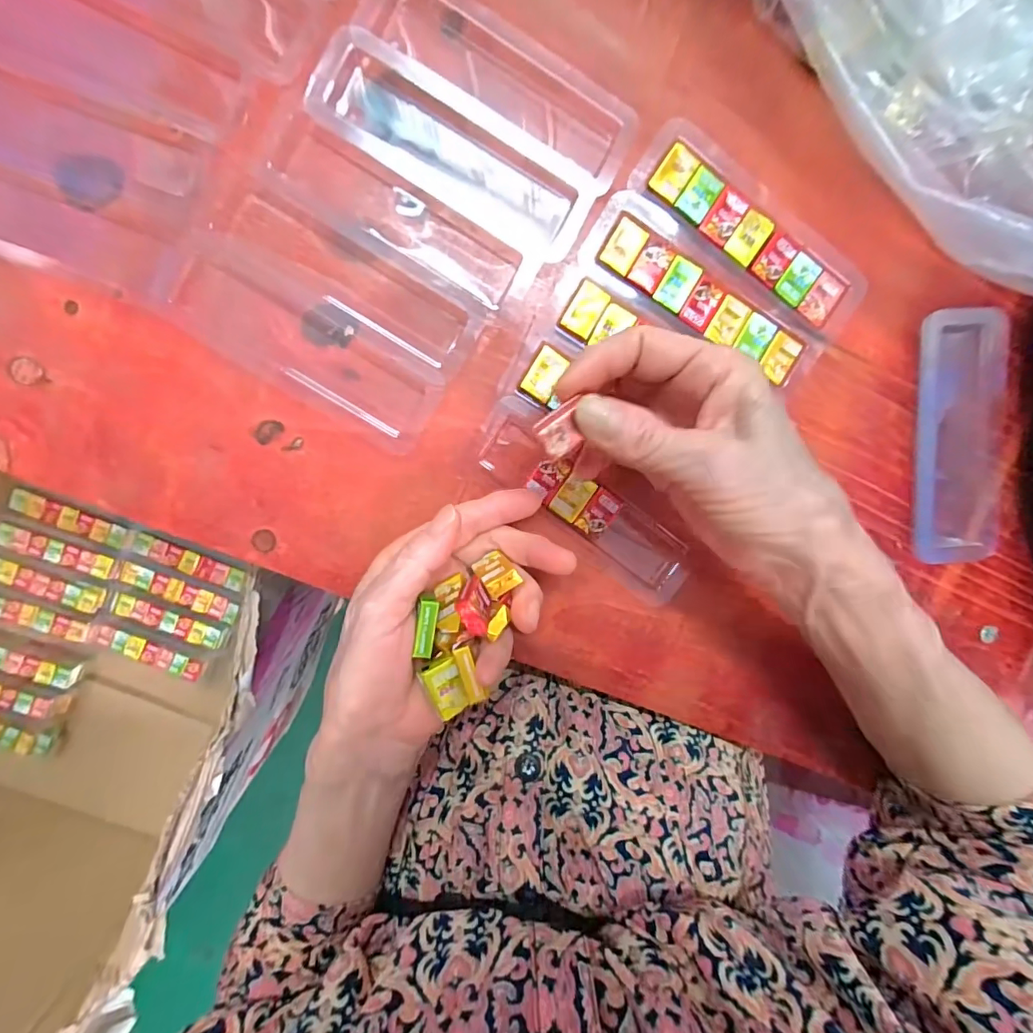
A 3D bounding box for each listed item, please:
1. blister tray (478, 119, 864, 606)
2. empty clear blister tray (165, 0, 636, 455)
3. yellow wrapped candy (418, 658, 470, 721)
[{"bbox_3d":[0.078,-0.079,0.257,0.137,0.008,0.212,31,92,-8],"label":"blister tray"},{"bbox_3d":[-0.056,-0.148,0.237,0.140,0.008,0.207,34,92,-8],"label":"empty clear blister tray"},{"bbox_3d":[-0.030,0.076,0.212,0.014,0.006,0.025,-25,98,-2],"label":"yellow wrapped candy"}]

